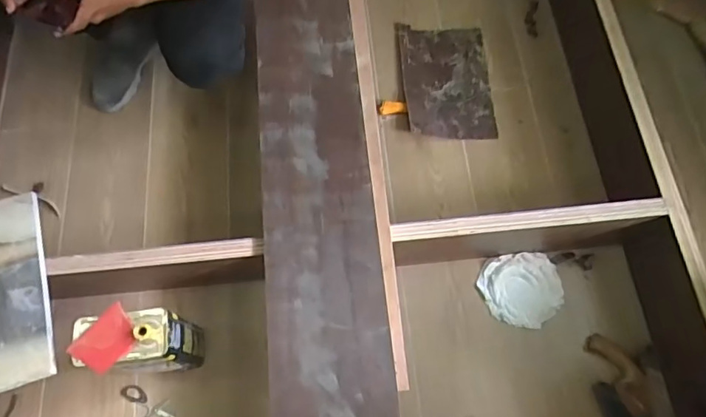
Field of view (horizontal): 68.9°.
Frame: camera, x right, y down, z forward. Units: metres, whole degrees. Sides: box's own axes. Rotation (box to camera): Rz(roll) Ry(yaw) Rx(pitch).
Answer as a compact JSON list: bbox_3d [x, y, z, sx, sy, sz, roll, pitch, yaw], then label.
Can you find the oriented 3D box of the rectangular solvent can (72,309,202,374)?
[{"bbox_3d":[-0.419,0.268,1.023,0.191,0.257,0.096,-4,69,1],"label":"rectangular solvent can"}]

